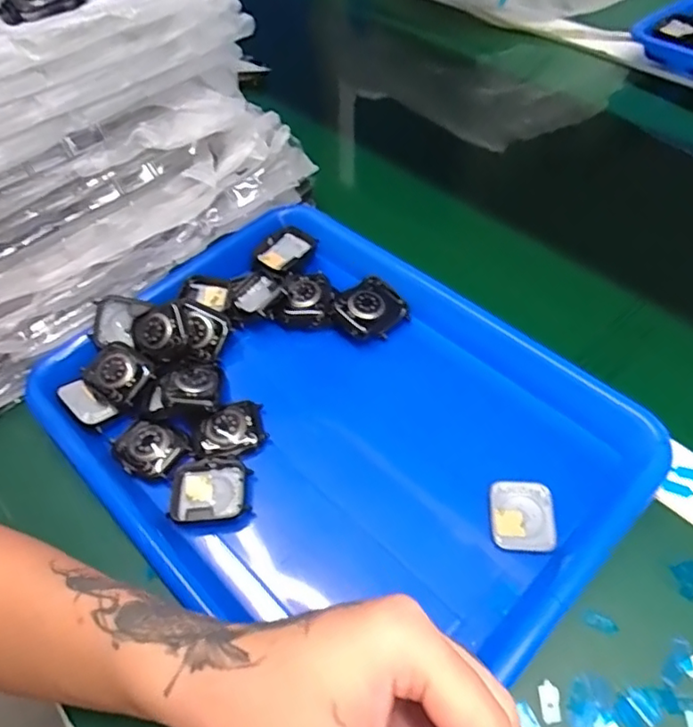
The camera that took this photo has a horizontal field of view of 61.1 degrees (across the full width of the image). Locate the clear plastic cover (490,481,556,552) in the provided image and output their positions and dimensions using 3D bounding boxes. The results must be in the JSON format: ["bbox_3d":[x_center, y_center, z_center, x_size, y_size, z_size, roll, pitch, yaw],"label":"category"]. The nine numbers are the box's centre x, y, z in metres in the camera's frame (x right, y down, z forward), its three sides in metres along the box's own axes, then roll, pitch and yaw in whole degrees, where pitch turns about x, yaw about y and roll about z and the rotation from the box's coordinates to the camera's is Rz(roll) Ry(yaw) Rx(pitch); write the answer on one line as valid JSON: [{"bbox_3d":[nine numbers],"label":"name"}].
[{"bbox_3d":[0.097,0.084,0.325,0.033,0.006,0.037,2,53,7],"label":"clear plastic cover"}]

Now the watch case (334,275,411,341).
[{"bbox_3d":[0.017,-0.040,0.410,0.047,0.013,0.039,-31,56,-17],"label":"watch case"}]

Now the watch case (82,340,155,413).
[{"bbox_3d":[-0.147,0.009,0.385,0.044,0.021,0.036,32,62,26],"label":"watch case"}]

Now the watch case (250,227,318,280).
[{"bbox_3d":[-0.049,-0.086,0.450,0.035,0.009,0.046,30,61,25],"label":"watch case"}]

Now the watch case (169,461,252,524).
[{"bbox_3d":[-0.081,0.076,0.345,0.047,0.009,0.035,-6,53,1],"label":"watch case"}]

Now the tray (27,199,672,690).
[{"bbox_3d":[-0.011,0.034,0.365,0.259,0.035,0.331,-39,59,-22],"label":"tray"}]

